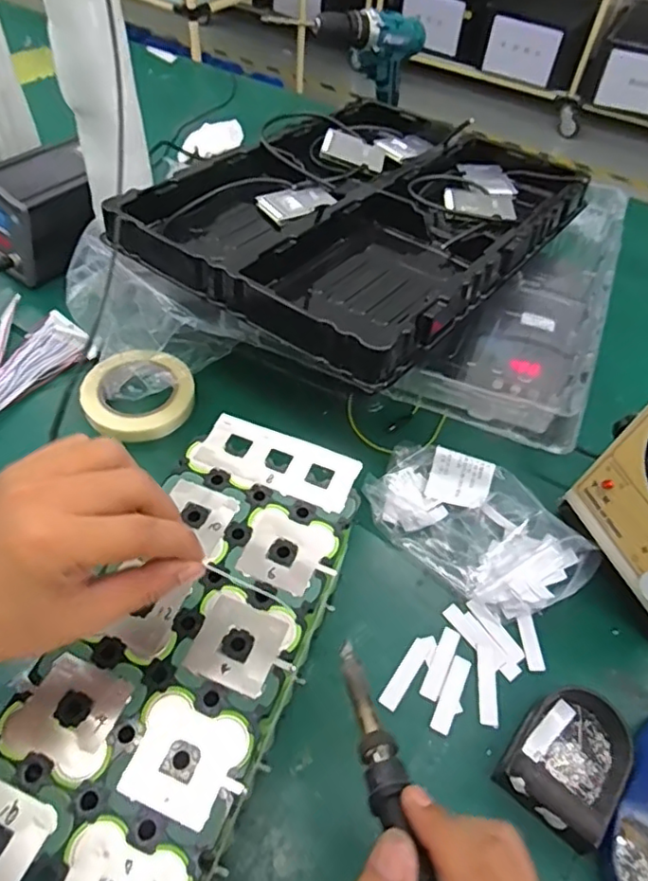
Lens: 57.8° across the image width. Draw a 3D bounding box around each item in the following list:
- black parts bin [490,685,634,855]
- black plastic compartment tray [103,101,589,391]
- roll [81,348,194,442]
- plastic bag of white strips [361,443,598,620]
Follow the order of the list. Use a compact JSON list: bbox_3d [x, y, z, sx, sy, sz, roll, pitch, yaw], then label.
[{"bbox_3d":[0.194,0.244,0.456,0.074,0.038,0.109,36,59,21],"label":"black parts bin"},{"bbox_3d":[0.052,-0.269,0.670,0.355,0.066,0.473,33,58,19],"label":"black plastic compartment tray"},{"bbox_3d":[-0.205,-0.052,0.652,0.116,0.028,0.116,2,53,-3],"label":"roll"},{"bbox_3d":[0.147,0.078,0.567,0.214,0.051,0.117,33,58,19],"label":"plastic bag of white strips"}]

